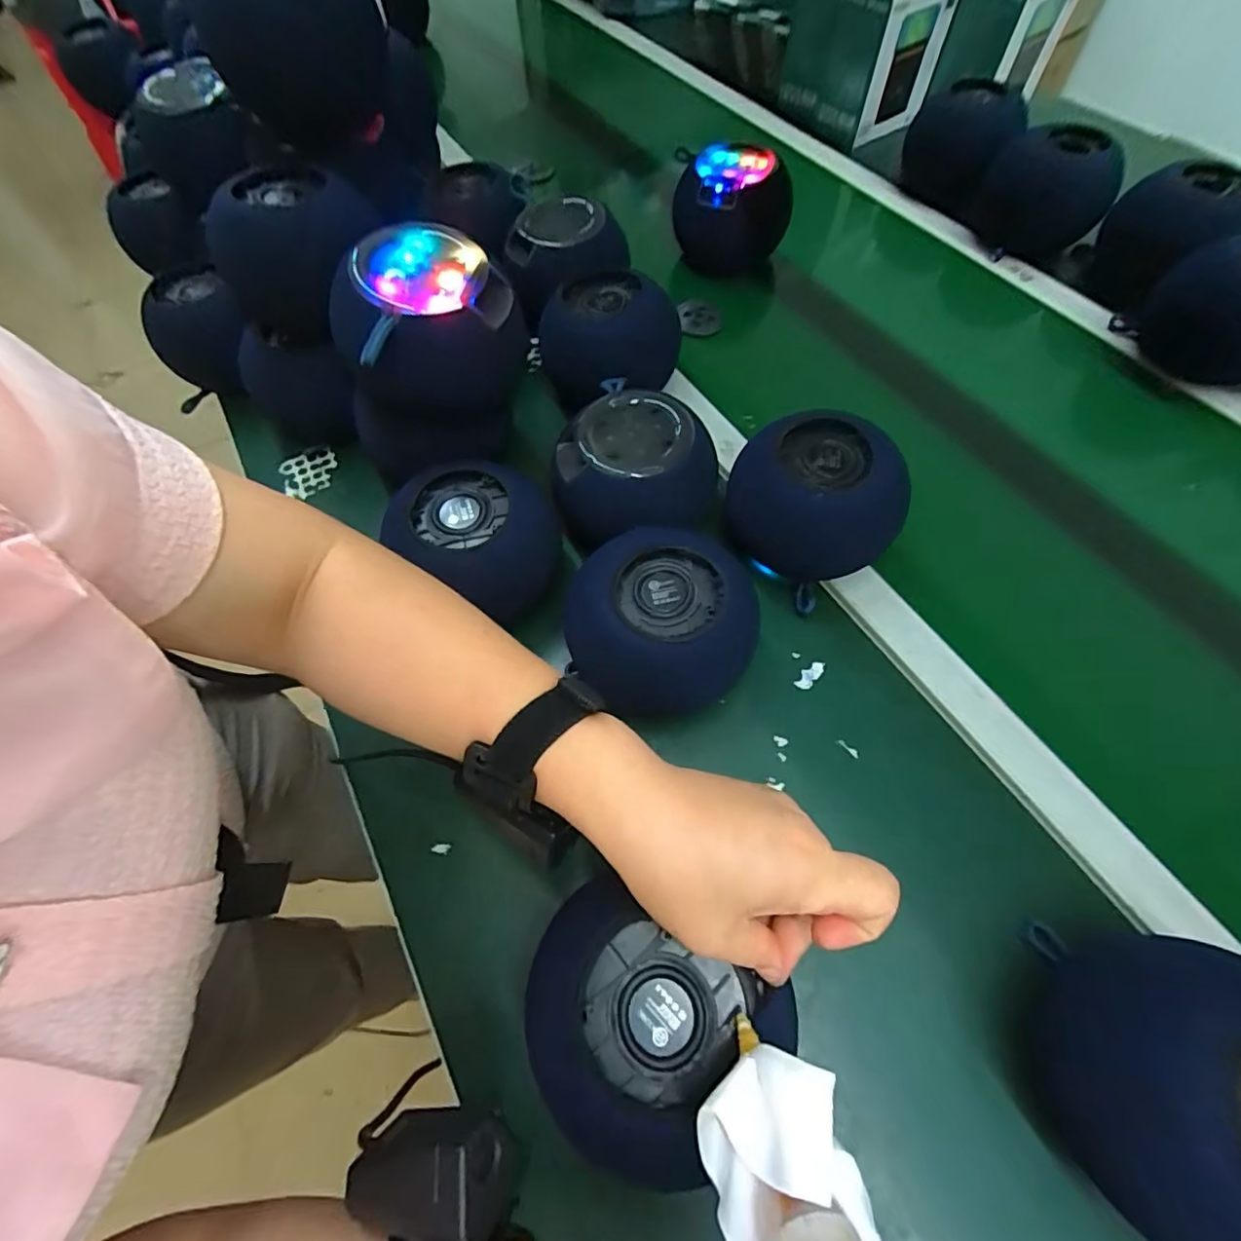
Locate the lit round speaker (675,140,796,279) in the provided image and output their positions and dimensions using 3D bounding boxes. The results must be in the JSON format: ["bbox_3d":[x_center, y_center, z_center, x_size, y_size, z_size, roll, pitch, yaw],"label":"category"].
[{"bbox_3d":[0.129,-0.480,0.644,0.133,0.111,0.117,11,64,9],"label":"lit round speaker"}]

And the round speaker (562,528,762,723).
[{"bbox_3d":[0.027,0.004,0.394,0.126,0.097,0.124,-2,62,3],"label":"round speaker"}]

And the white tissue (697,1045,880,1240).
[{"bbox_3d":[0.057,0.195,0.199,0.051,0.036,0.054,-16,63,-5],"label":"white tissue"}]

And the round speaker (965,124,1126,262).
[{"bbox_3d":[0.486,-0.495,0.633,0.139,0.106,0.139,-2,62,3],"label":"round speaker"}]

